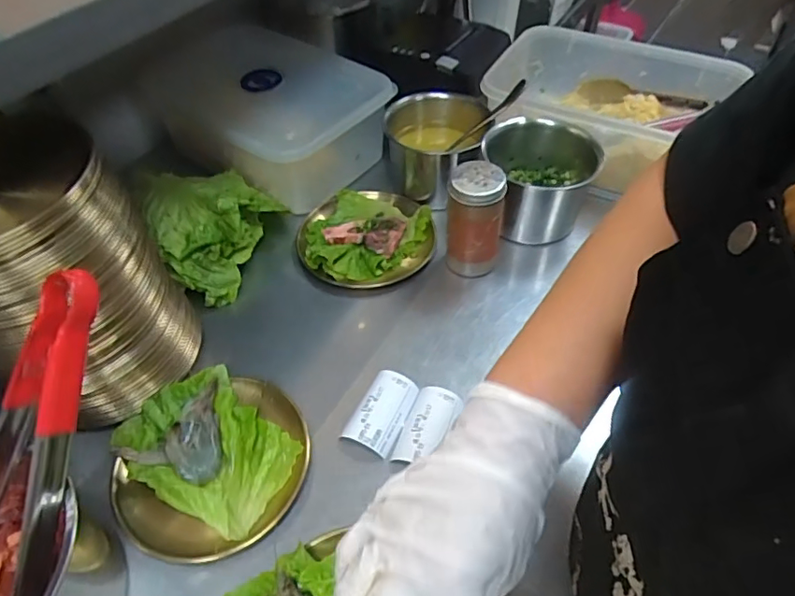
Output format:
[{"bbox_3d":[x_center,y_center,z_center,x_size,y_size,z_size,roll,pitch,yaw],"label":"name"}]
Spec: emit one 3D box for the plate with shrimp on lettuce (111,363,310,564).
[{"bbox_3d":[-0.164,0.139,0.483,0.160,0.033,0.168,-1,49,1],"label":"plate with shrimp on lettuce"}]

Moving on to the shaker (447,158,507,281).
[{"bbox_3d":[0.083,-0.081,0.597,0.059,0.129,0.050,6,49,7],"label":"shaker"}]

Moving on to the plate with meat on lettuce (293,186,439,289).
[{"bbox_3d":[-0.040,-0.078,0.671,0.153,0.023,0.157,-1,49,1],"label":"plate with meat on lettuce"}]

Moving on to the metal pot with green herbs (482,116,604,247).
[{"bbox_3d":[0.172,-0.135,0.664,0.140,0.103,0.136,-1,49,1],"label":"metal pot with green herbs"}]

